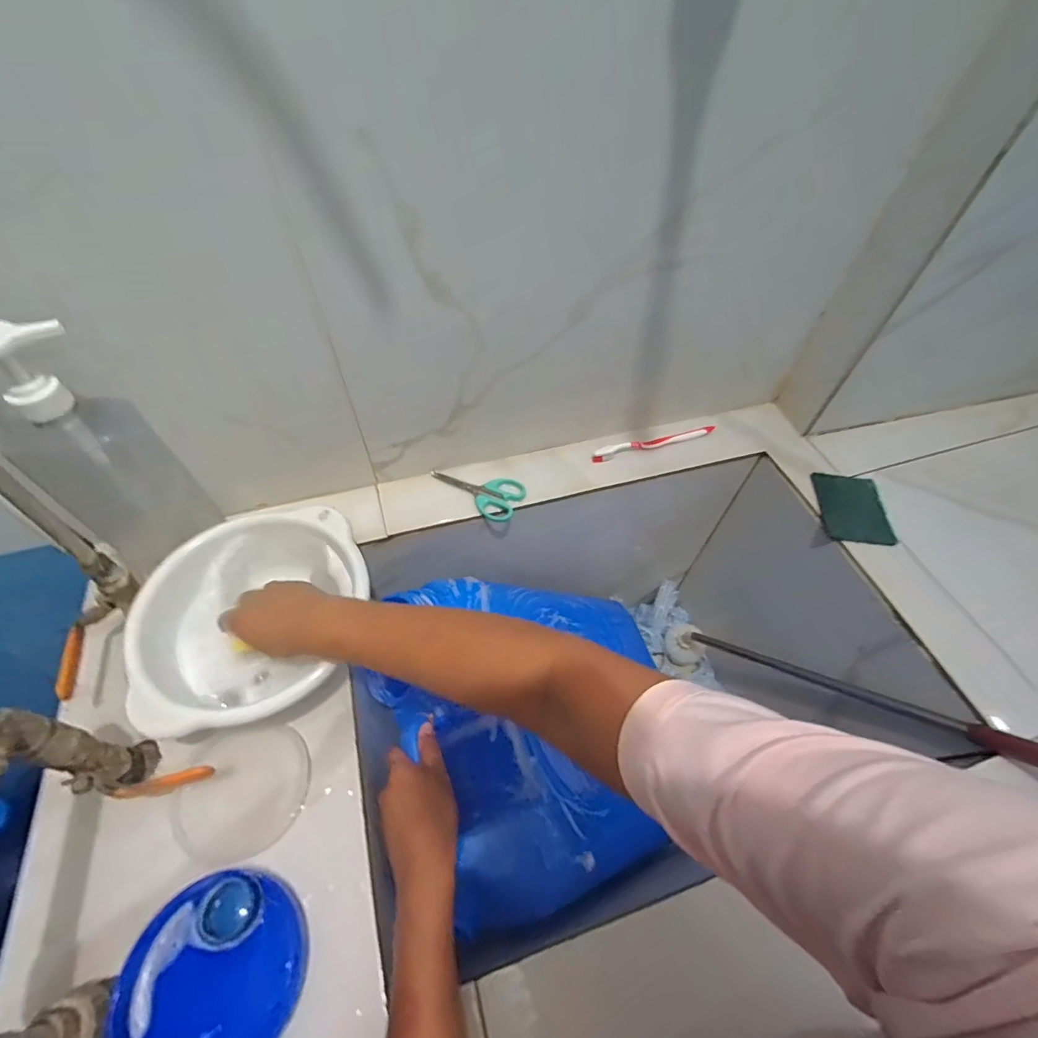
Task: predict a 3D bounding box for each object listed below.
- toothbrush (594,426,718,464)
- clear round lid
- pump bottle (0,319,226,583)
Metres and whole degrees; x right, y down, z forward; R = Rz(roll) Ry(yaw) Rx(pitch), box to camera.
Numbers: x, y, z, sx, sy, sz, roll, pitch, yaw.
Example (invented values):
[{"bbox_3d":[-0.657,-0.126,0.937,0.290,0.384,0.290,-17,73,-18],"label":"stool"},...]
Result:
[{"bbox_3d":[0.188,-0.104,0.665,0.184,0.021,0.017,-12,55,-11],"label":"toothbrush"},{"bbox_3d":[-0.240,0.234,0.420,0.107,0.007,0.103,1,54,-1],"label":"clear round lid"},{"bbox_3d":[-0.373,-0.051,0.436,0.060,0.259,0.101,32,59,19],"label":"pump bottle"}]

